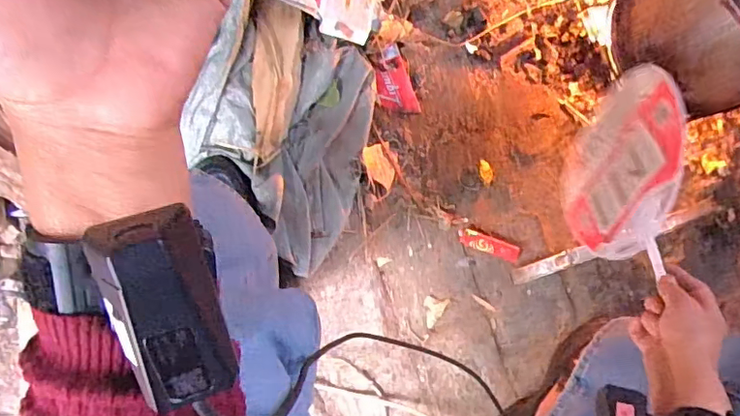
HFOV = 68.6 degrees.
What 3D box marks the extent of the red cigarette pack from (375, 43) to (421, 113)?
[{"bbox_3d":[0.035,-0.186,0.793,0.057,0.019,0.100,-13,86,-5],"label":"red cigarette pack"}]

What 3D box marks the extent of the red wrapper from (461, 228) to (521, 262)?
[{"bbox_3d":[0.173,0.055,0.790,0.089,0.007,0.026,21,84,-1],"label":"red wrapper"}]

